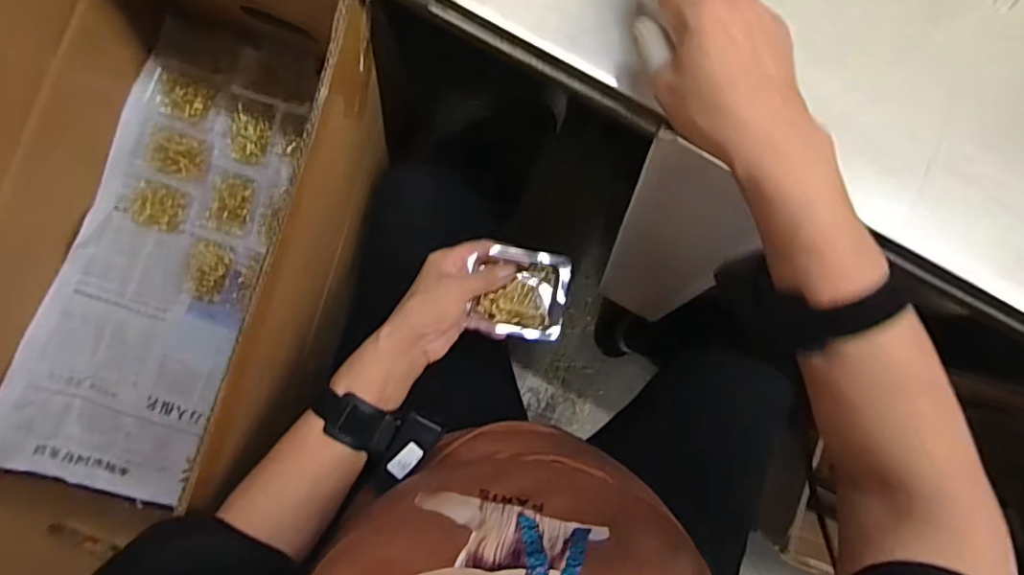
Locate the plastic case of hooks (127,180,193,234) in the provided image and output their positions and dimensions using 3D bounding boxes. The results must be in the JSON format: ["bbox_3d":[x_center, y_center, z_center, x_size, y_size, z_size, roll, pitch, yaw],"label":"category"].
[{"bbox_3d":[-0.409,-0.094,0.644,0.065,0.011,0.054,14,92,0],"label":"plastic case of hooks"}]

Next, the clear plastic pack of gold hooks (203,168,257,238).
[{"bbox_3d":[-0.329,-0.098,0.644,0.055,0.009,0.068,15,92,0],"label":"clear plastic pack of gold hooks"}]

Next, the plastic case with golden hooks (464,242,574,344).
[{"bbox_3d":[0.008,0.005,0.491,0.081,0.026,0.078,10,92,0],"label":"plastic case with golden hooks"}]

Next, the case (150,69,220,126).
[{"bbox_3d":[-0.379,-0.219,0.643,0.073,0.008,0.051,16,92,0],"label":"case"}]

